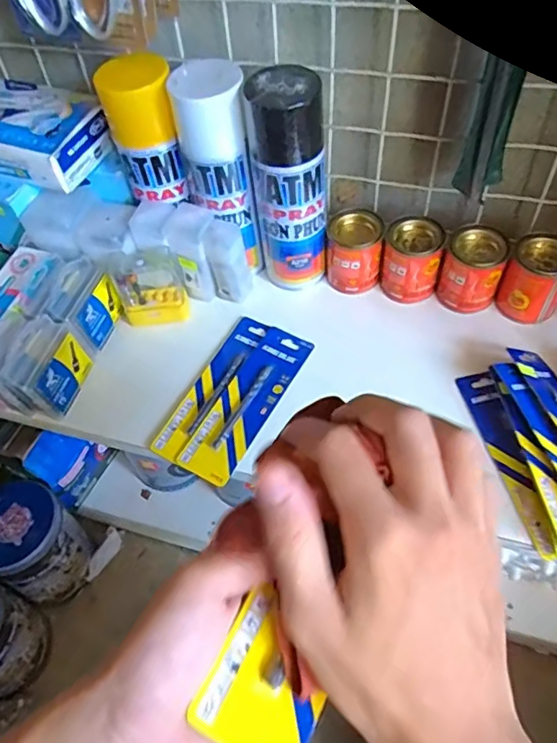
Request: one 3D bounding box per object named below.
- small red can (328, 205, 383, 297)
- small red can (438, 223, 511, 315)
[{"bbox_3d":[0.076,-0.119,0.546,0.051,0.075,0.046,1,52,6],"label":"small red can"},{"bbox_3d":[0.186,-0.096,0.519,0.051,0.066,0.050,-3,51,3],"label":"small red can"}]

